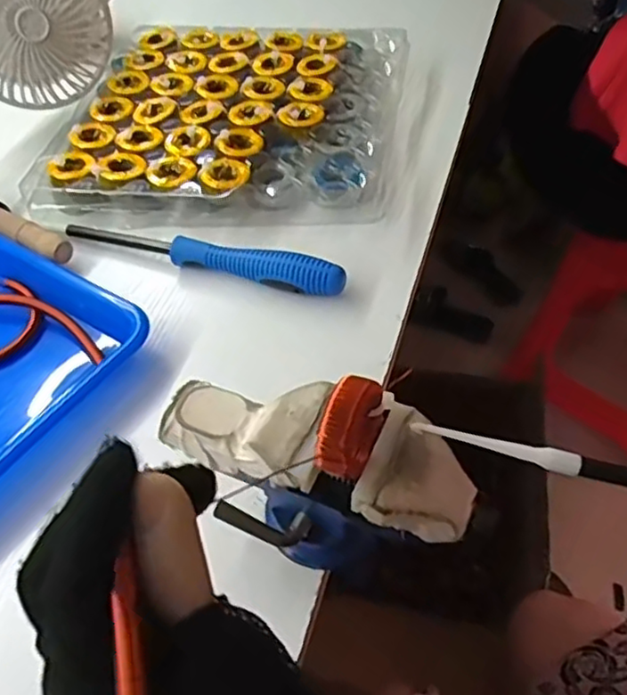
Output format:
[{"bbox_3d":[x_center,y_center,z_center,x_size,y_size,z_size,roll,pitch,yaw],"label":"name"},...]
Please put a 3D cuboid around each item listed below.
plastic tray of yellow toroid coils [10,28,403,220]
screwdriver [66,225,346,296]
[{"bbox_3d":[-0.073,-0.219,0.618,0.304,0.042,0.278,3,51,6],"label":"plastic tray of yellow toroid coils"},{"bbox_3d":[-0.086,-0.077,0.503,0.229,0.025,0.030,16,53,15],"label":"screwdriver"}]

